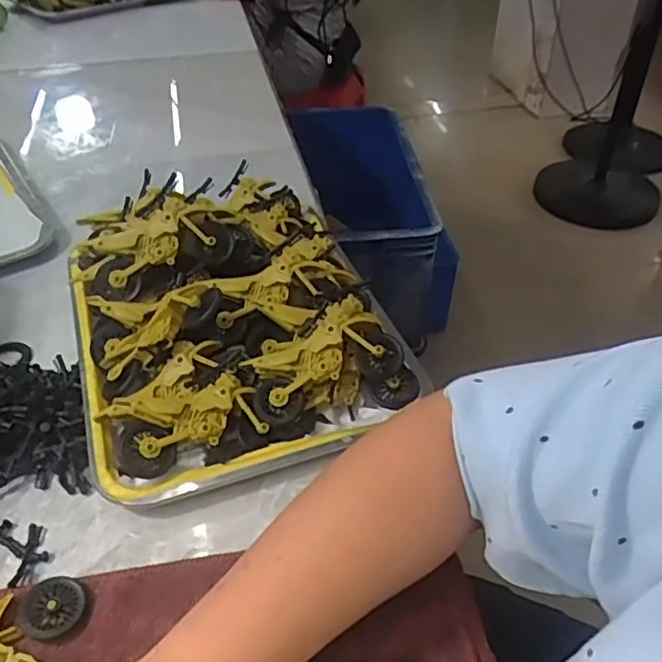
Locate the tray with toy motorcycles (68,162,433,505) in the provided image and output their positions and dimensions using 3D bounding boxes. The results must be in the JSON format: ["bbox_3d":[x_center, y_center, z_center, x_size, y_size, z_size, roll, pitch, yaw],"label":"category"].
[{"bbox_3d":[-0.092,-0.032,0.549,0.255,0.098,0.331,-14,43,-16],"label":"tray with toy motorcycles"}]

